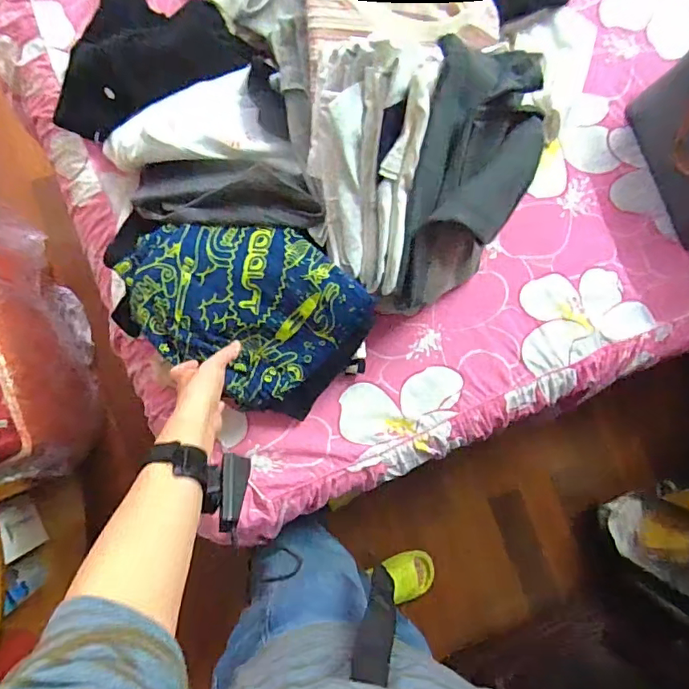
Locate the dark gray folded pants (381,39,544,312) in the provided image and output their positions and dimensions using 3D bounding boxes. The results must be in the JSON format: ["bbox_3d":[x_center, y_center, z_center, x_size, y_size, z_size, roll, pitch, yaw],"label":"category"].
[{"bbox_3d":[0.151,-0.191,0.652,0.163,0.222,0.315,17,85,-3],"label":"dark gray folded pants"}]

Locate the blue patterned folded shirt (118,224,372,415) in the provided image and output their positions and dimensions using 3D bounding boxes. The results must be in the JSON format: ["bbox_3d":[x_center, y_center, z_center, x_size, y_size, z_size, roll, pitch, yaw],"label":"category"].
[{"bbox_3d":[-0.124,-0.049,0.646,0.294,0.075,0.212,34,85,-2],"label":"blue patterned folded shirt"}]

